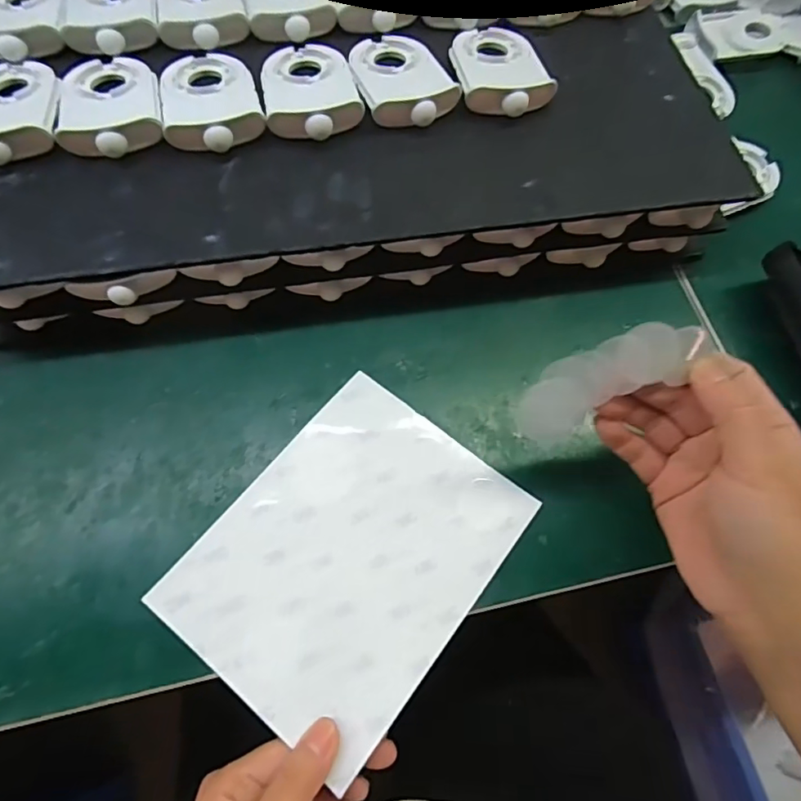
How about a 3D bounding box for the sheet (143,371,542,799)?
[{"bbox_3d":[-0.026,0.083,0.286,0.135,0.010,0.171,37,70,12],"label":"sheet"}]

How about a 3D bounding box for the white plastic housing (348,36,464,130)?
[{"bbox_3d":[0.000,-0.214,0.340,0.059,0.016,0.089,-14,69,-9],"label":"white plastic housing"}]

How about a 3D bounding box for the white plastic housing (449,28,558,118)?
[{"bbox_3d":[0.066,-0.223,0.348,0.057,0.018,0.085,-8,68,-6],"label":"white plastic housing"}]

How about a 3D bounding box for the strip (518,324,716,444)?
[{"bbox_3d":[0.101,-0.011,0.253,0.091,0.037,0.008,-28,25,15],"label":"strip"}]

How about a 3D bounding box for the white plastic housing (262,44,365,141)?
[{"bbox_3d":[-0.058,-0.203,0.334,0.059,0.015,0.089,-10,68,-7],"label":"white plastic housing"}]

